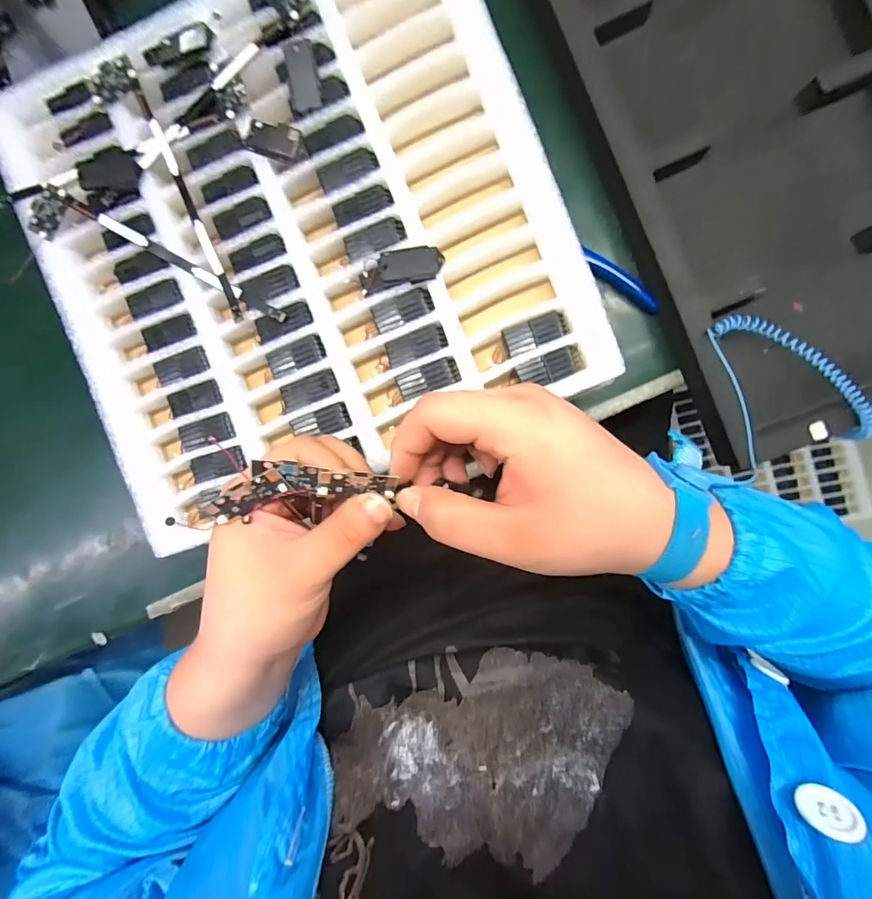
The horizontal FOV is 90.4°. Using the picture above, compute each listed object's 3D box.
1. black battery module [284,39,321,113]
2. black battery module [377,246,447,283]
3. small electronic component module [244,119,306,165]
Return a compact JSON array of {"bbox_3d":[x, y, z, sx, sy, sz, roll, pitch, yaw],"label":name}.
[{"bbox_3d":[-0.086,-0.242,0.280,0.018,0.007,0.040,-8,90,5],"label":"black battery module"},{"bbox_3d":[-0.016,-0.118,0.280,0.041,0.013,0.021,-1,91,5],"label":"black battery module"},{"bbox_3d":[-0.106,-0.203,0.286,0.040,0.009,0.018,16,92,4],"label":"small electronic component module"}]

